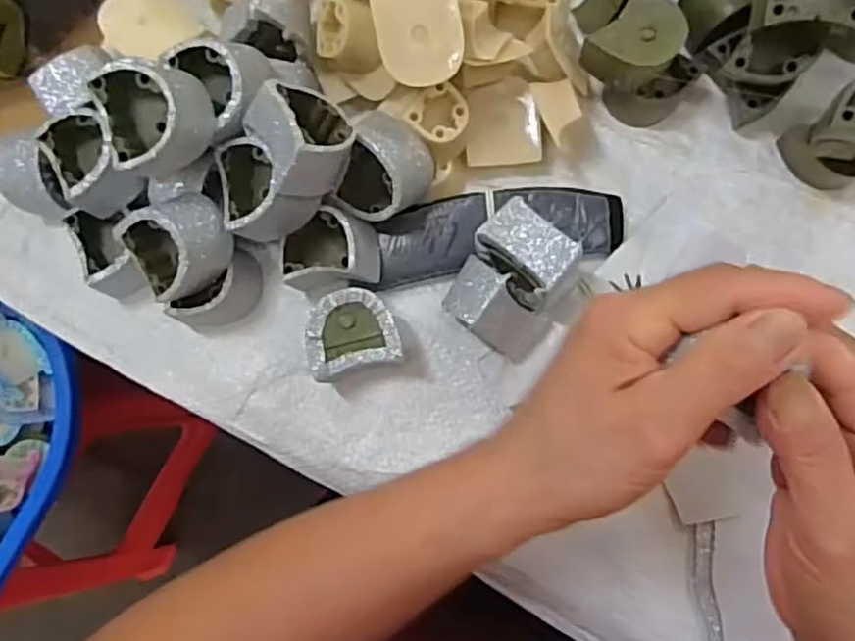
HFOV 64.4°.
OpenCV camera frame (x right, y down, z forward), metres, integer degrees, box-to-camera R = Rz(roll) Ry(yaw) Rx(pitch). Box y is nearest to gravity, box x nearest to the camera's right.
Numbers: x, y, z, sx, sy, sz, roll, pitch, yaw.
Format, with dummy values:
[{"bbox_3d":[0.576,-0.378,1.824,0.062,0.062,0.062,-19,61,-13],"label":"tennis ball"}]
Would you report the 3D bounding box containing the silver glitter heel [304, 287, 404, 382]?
[{"bbox_3d":[-0.041,0.007,0.374,0.048,0.032,0.044,-16,83,2],"label":"silver glitter heel"}]

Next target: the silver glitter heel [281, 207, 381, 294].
[{"bbox_3d":[-0.053,-0.038,0.375,0.051,0.039,0.037,-5,84,4],"label":"silver glitter heel"}]

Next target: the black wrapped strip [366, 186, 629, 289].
[{"bbox_3d":[0.039,-0.051,0.382,0.139,0.007,0.043,-9,84,3],"label":"black wrapped strip"}]

